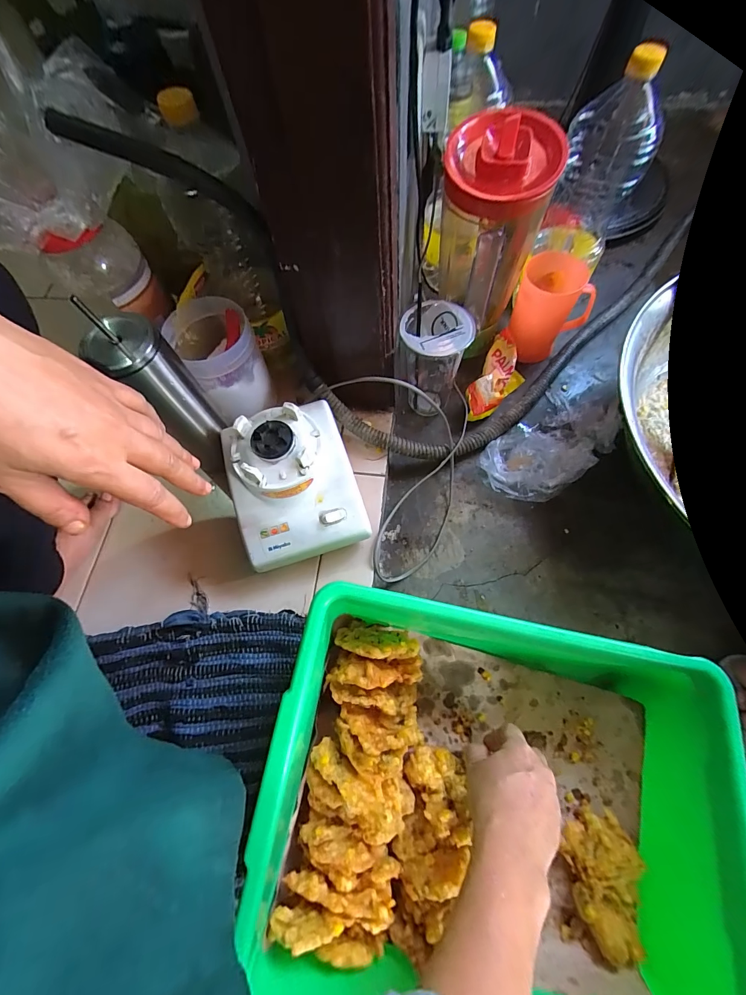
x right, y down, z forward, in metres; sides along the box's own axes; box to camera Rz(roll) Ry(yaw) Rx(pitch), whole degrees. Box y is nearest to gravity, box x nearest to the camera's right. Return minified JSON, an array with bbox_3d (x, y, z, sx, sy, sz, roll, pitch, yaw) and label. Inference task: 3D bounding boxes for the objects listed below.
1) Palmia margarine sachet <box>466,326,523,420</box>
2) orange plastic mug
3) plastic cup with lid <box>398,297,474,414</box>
[{"bbox_3d":[0.186,-0.176,0.559,0.064,0.044,0.138,24,72,11],"label":"Palmia margarine sachet"},{"bbox_3d":[0.260,-0.284,0.565,0.126,0.125,0.086,-15,69,-4],"label":"orange plastic mug"},{"bbox_3d":[0.081,-0.184,0.525,0.084,0.156,0.082,-1,69,2],"label":"plastic cup with lid"}]

